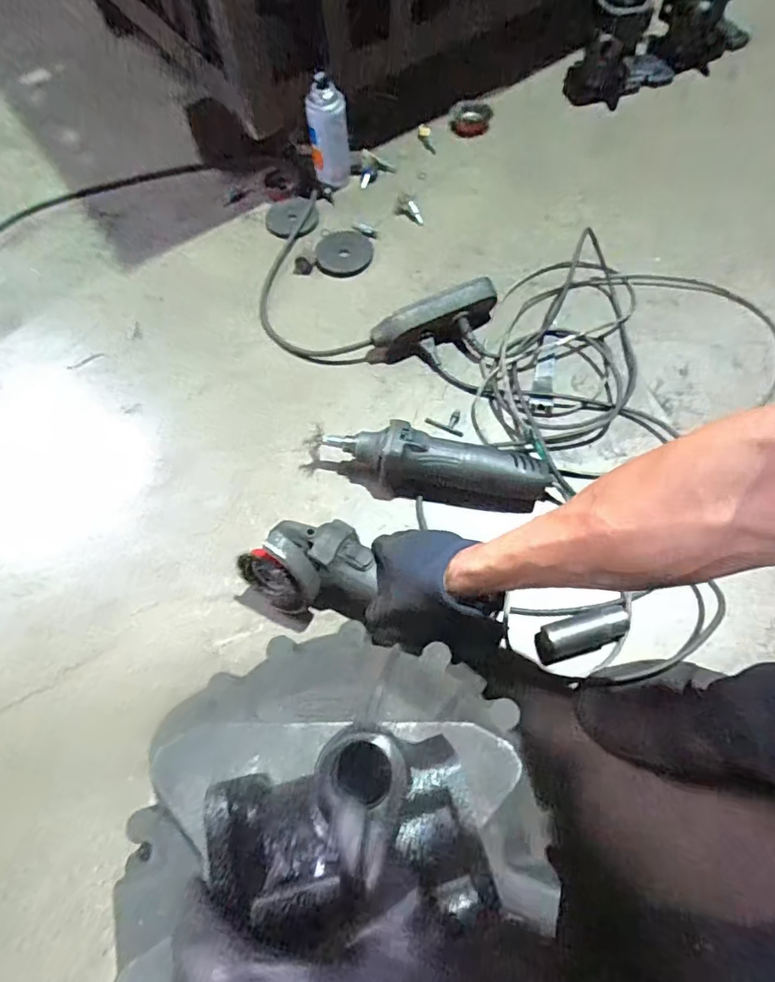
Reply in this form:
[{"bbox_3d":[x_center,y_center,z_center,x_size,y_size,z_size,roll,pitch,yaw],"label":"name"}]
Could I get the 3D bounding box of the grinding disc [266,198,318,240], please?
[{"bbox_3d":[-0.162,-0.460,0.879,0.089,0.010,0.096,-1,64,2],"label":"grinding disc"}]

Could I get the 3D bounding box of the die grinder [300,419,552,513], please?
[{"bbox_3d":[0.043,-0.031,0.628,0.288,0.067,0.064,5,64,5],"label":"die grinder"}]

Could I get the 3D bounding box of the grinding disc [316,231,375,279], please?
[{"bbox_3d":[-0.068,-0.380,0.822,0.086,0.015,0.092,-1,64,2],"label":"grinding disc"}]

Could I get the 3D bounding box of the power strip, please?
[{"bbox_3d":[0.068,-0.237,0.725,0.185,0.060,0.045,-24,65,-9],"label":"power strip"}]

